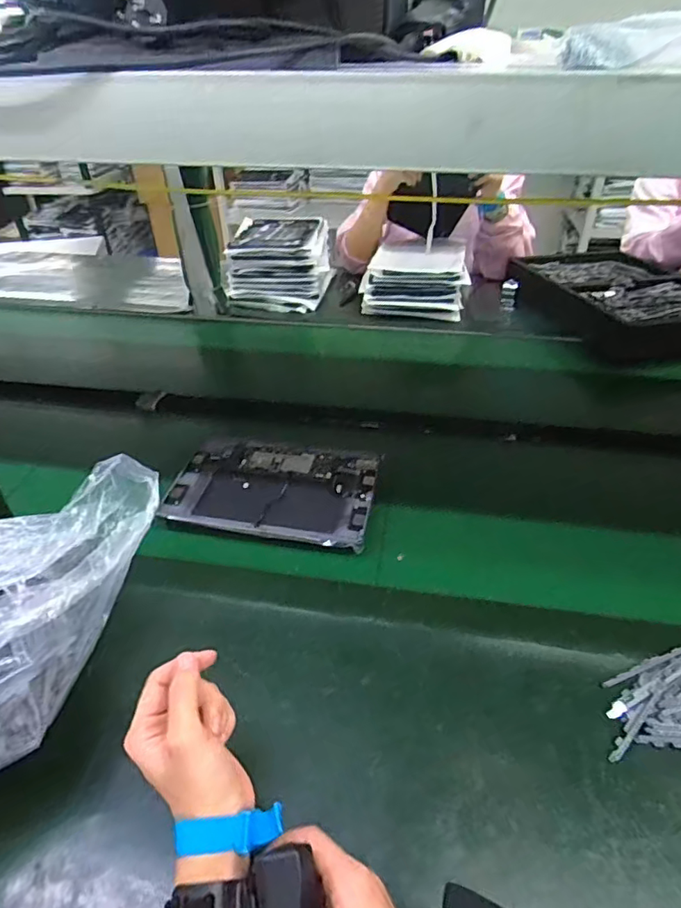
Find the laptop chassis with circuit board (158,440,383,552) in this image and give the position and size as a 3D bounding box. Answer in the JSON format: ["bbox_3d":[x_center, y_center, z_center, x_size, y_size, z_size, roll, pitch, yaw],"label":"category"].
[{"bbox_3d":[-0.084,0.043,0.694,0.253,0.012,0.173,7,40,10],"label":"laptop chassis with circuit board"}]

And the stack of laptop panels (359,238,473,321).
[{"bbox_3d":[0.167,-0.374,1.151,0.212,0.101,0.197,11,40,14],"label":"stack of laptop panels"}]

